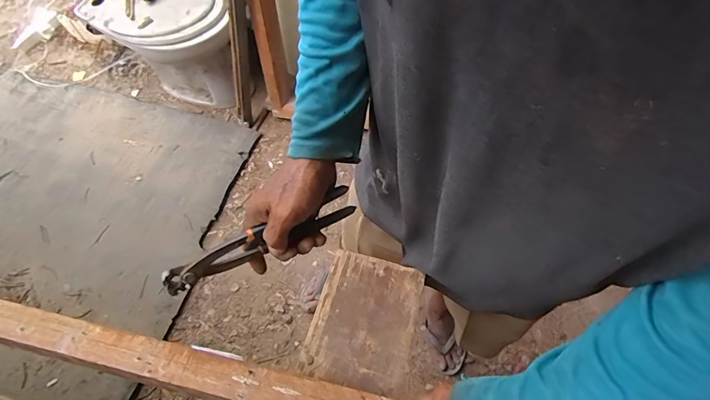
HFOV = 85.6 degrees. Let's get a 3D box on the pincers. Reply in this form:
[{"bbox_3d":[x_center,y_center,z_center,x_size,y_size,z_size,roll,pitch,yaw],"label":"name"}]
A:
[{"bbox_3d":[-0.104,0.044,0.426,0.217,0.043,0.021,-23,61,-12],"label":"pincers"}]

